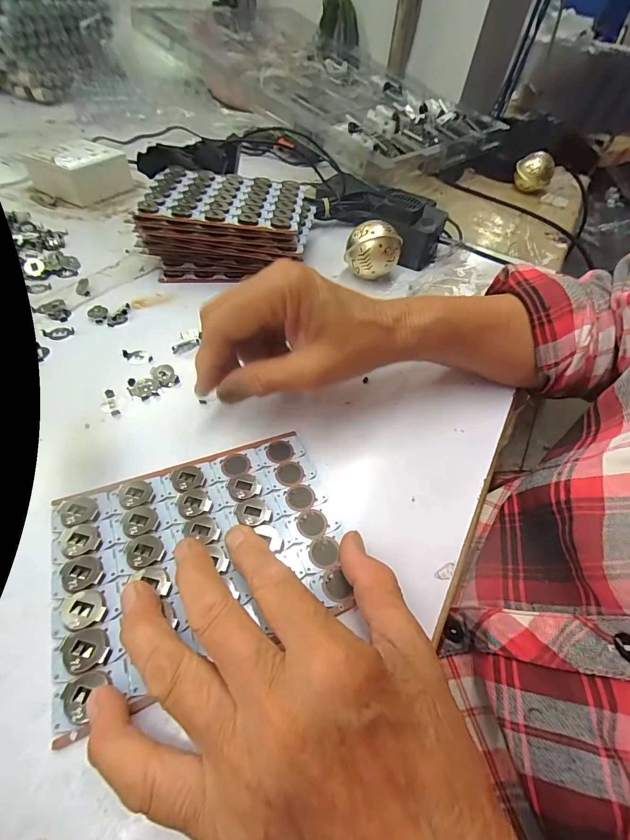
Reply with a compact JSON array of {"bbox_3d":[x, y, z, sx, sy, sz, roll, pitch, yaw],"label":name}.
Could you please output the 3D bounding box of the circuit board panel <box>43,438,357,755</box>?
[{"bbox_3d":[-0.061,0.068,0.201,0.146,0.006,0.113,-16,55,-18],"label":"circuit board panel"}]

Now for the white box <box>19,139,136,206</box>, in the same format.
[{"bbox_3d":[-0.300,-0.318,0.465,0.099,0.044,0.085,23,53,12],"label":"white box"}]

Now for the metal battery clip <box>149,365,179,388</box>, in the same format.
[{"bbox_3d":[-0.116,-0.034,0.281,0.014,0.006,0.022,-34,62,-28],"label":"metal battery clip"}]

